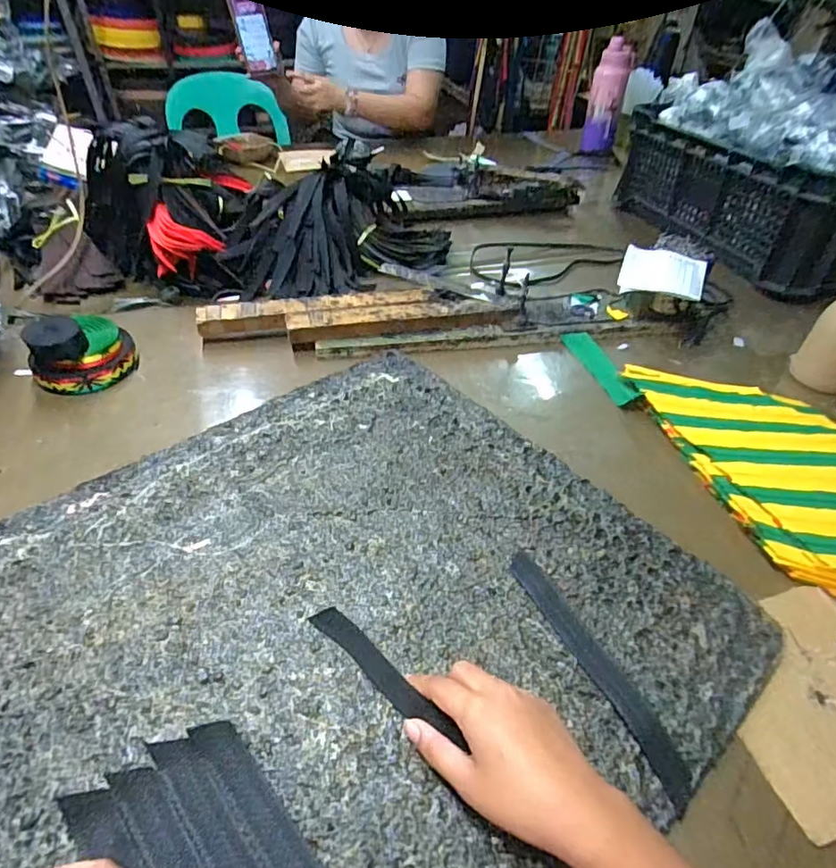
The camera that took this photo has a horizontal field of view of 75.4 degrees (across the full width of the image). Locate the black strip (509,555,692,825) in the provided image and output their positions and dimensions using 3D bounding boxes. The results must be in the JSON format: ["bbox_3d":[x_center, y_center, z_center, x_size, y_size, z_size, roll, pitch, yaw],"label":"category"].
[{"bbox_3d":[0.138,0.176,0.426,0.026,0.004,0.206,-18,47,-20],"label":"black strip"}]

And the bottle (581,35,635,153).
[{"bbox_3d":[0.518,-0.920,1.484,0.089,0.246,0.071,10,44,7],"label":"bottle"}]

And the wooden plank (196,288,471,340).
[{"bbox_3d":[-0.116,-0.171,0.753,0.356,0.032,0.053,-8,45,-11],"label":"wooden plank"}]

